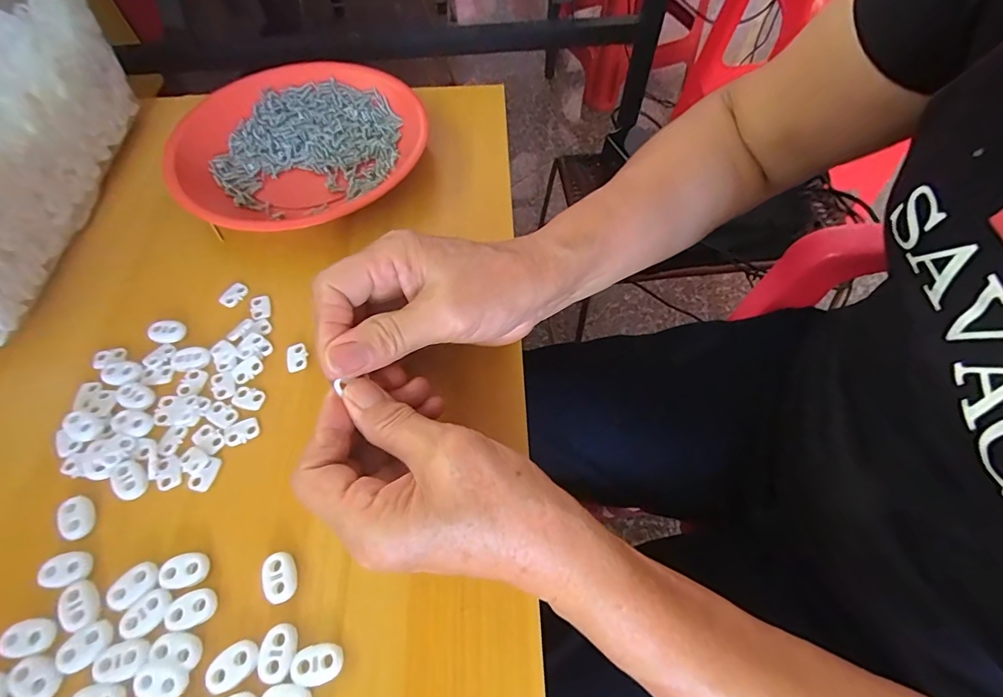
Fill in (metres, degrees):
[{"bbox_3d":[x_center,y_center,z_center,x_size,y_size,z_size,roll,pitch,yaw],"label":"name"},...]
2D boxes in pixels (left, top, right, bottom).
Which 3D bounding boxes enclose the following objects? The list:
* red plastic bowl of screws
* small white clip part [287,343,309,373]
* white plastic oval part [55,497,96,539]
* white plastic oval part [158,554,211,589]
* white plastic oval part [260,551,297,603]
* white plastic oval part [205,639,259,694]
[{"bbox_3d":[-0.156,-0.161,0.366,0.184,0.028,0.183,0,60,1],"label":"red plastic bowl of screws"},{"bbox_3d":[-0.127,0.006,0.287,0.012,0.004,0.018,-11,60,-6],"label":"small white clip part"},{"bbox_3d":[-0.220,0.088,0.239,0.014,0.007,0.022,-31,64,-16],"label":"white plastic oval part"},{"bbox_3d":[-0.156,0.110,0.227,0.022,0.004,0.015,-9,60,-4],"label":"white plastic oval part"},{"bbox_3d":[-0.108,0.111,0.225,0.016,0.006,0.023,-23,62,-12],"label":"white plastic oval part"},{"bbox_3d":[-0.120,0.141,0.205,0.022,0.004,0.015,-33,65,-17],"label":"white plastic oval part"}]

